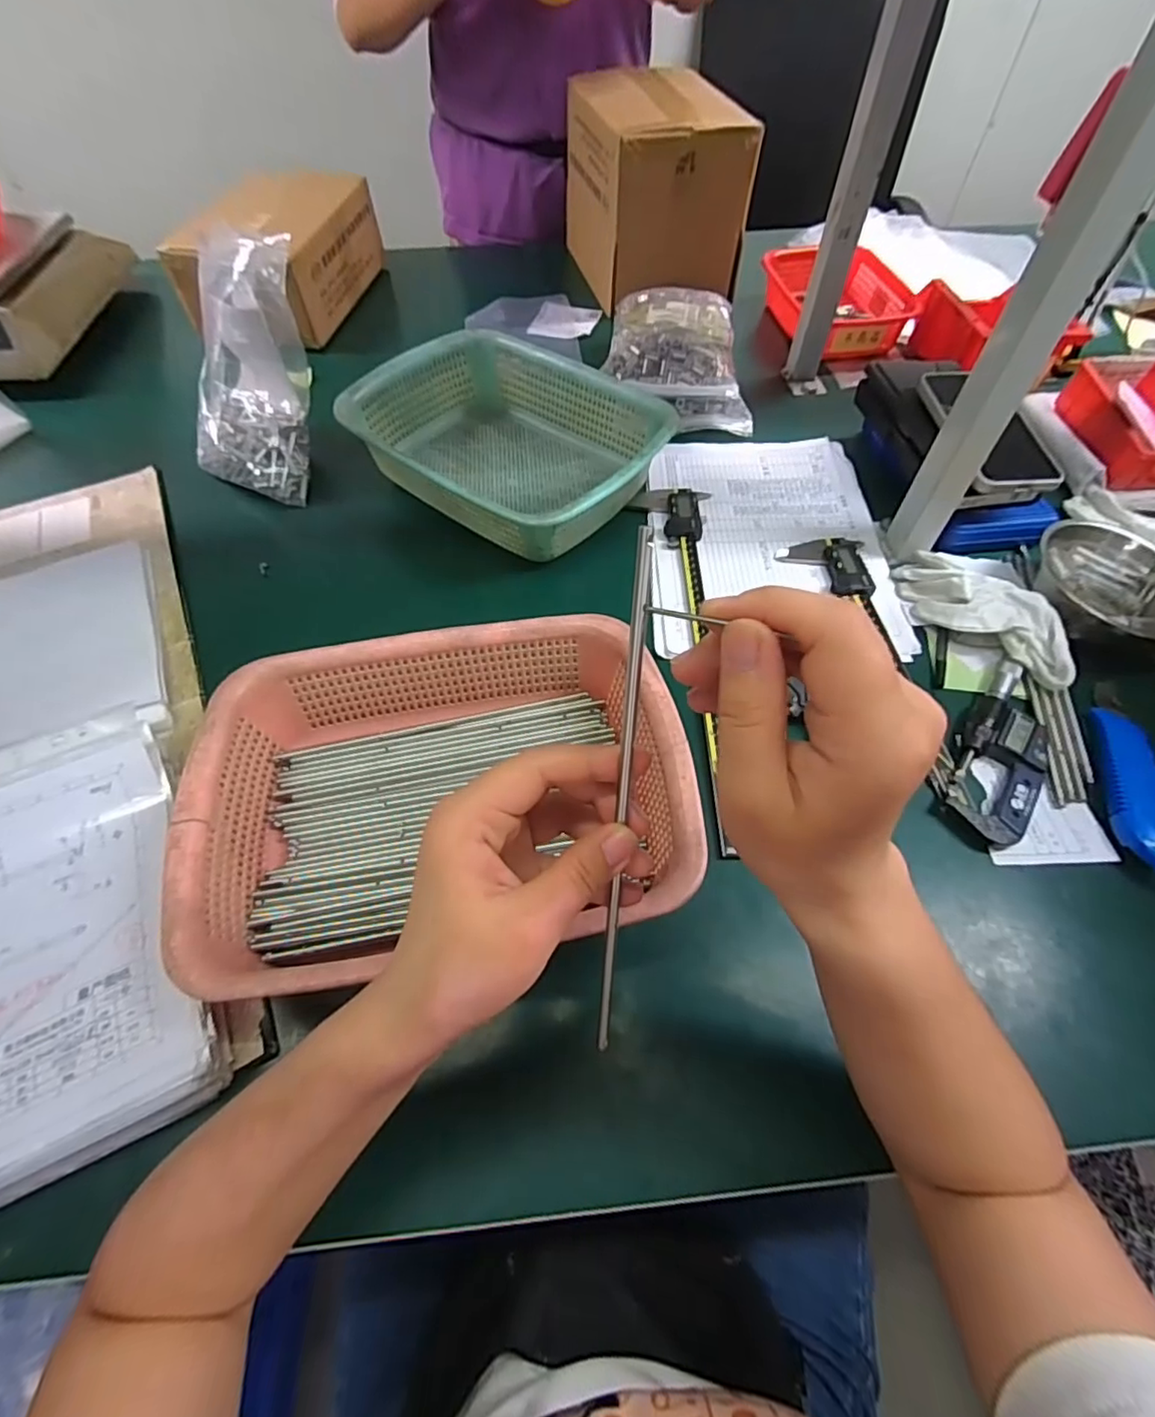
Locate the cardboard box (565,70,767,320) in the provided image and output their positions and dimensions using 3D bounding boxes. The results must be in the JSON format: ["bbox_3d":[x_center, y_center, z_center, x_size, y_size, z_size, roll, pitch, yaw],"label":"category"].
[{"bbox_3d":[0.097,-0.691,0.796,0.170,0.181,0.256,-16,58,-11],"label":"cardboard box"}]

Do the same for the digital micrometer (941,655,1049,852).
[{"bbox_3d":[0.307,0.027,0.429,0.052,0.019,0.151,26,60,16],"label":"digital micrometer"}]

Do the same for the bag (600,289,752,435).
[{"bbox_3d":[0.118,-0.399,0.683,0.159,0.080,0.181,7,56,4],"label":"bag"}]

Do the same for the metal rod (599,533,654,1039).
[{"bbox_3d":[0.017,0.048,0.230,0.005,0.225,0.004,4,23,2],"label":"metal rod"}]

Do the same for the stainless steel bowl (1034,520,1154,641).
[{"bbox_3d":[0.431,-0.095,0.478,0.117,0.047,0.099,10,57,6],"label":"stainless steel bowl"}]

